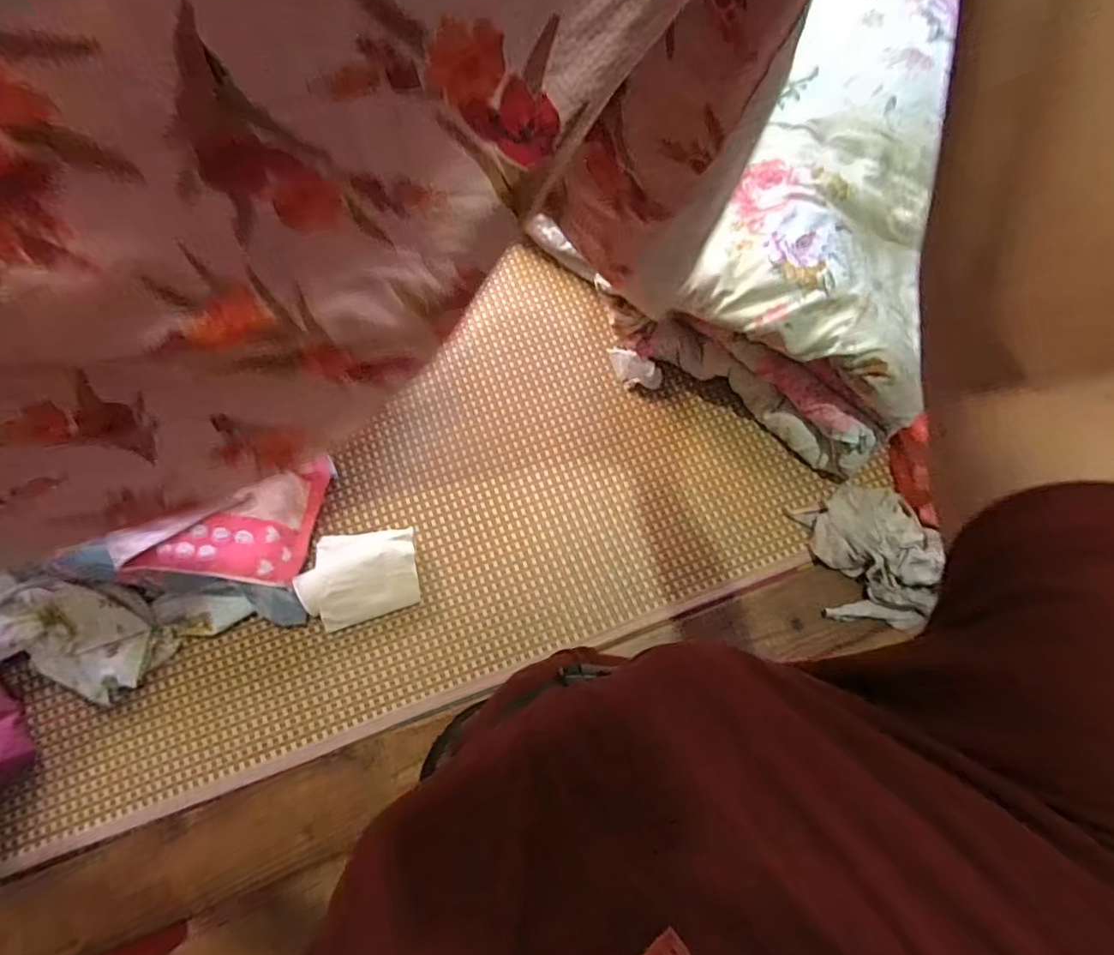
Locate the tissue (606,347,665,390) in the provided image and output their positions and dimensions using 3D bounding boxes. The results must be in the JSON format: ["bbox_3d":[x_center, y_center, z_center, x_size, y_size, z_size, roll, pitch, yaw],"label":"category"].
[{"bbox_3d":[0.120,-0.164,0.817,0.081,0.035,0.050,5,72,2],"label":"tissue"}]

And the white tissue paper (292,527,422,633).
[{"bbox_3d":[-0.255,0.130,0.708,0.142,0.070,0.109,-12,73,-4],"label":"white tissue paper"}]

